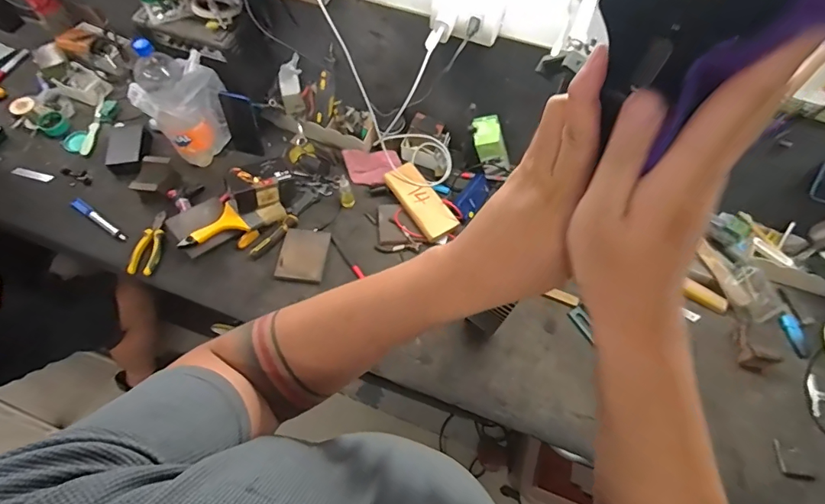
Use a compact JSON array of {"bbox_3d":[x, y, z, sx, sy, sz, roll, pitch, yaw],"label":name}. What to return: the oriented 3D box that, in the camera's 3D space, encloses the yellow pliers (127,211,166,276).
[{"bbox_3d":[-0.570,-0.021,0.977,0.059,0.013,0.153,10,62,5],"label":"yellow pliers"}]

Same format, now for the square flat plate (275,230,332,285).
[{"bbox_3d":[-0.236,0.009,0.970,0.101,0.018,0.123,6,61,3],"label":"square flat plate"}]

